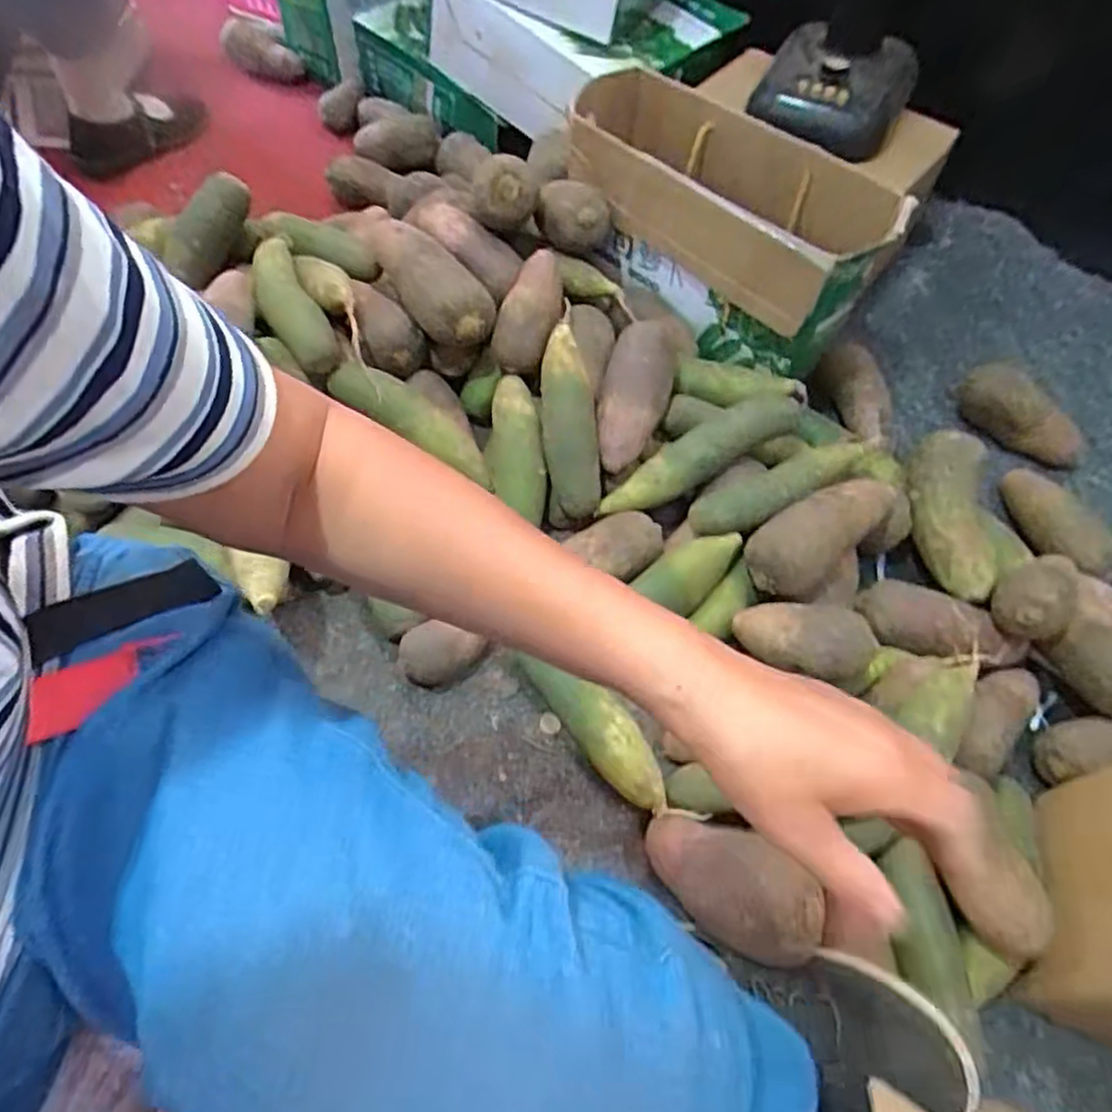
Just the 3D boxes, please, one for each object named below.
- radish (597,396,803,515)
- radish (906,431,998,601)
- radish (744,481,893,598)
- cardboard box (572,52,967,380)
[{"bbox_3d":[0.153,-0.110,0.784,0.228,0.045,0.054,-30,62,6],"label":"radish"},{"bbox_3d":[0.424,-0.043,0.775,0.070,0.080,0.185,6,58,0],"label":"radish"},{"bbox_3d":[0.268,-0.028,0.712,0.175,0.065,0.078,-35,65,-7],"label":"radish"},{"bbox_3d":[0.190,-0.399,0.863,0.394,0.213,0.181,36,63,18],"label":"cardboard box"}]

